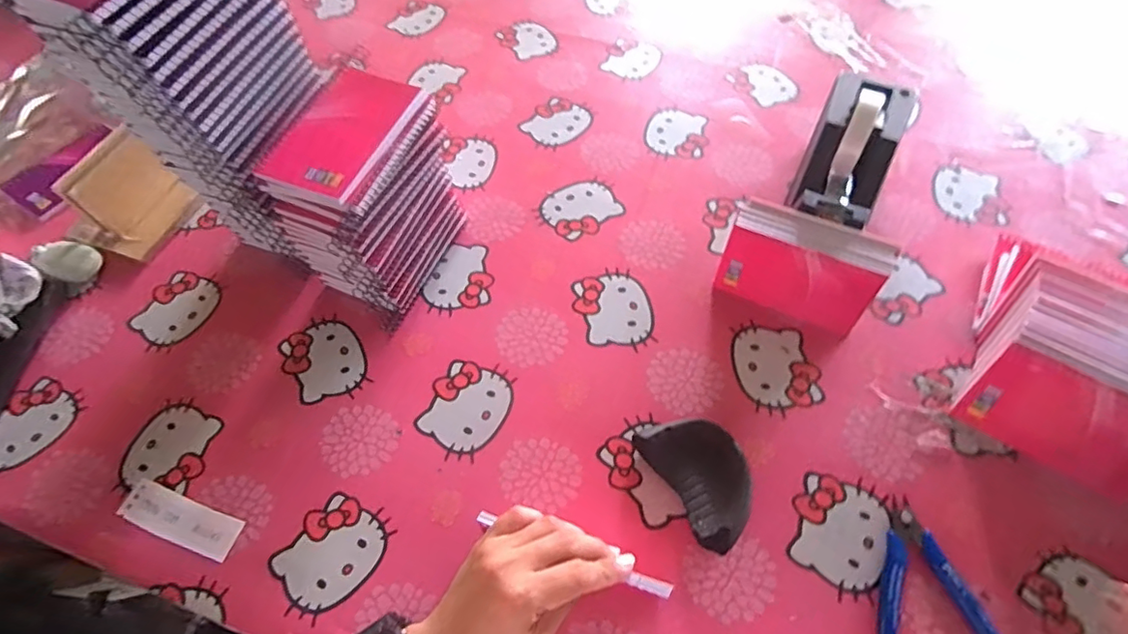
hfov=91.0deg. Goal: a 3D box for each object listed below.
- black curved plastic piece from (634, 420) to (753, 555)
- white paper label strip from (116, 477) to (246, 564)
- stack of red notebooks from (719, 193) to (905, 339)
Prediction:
[{"bbox_3d":[0.111,0.127,0.439,0.064,0.032,0.100,-29,63,-13],"label":"black curved plastic piece"},{"bbox_3d":[-0.314,0.166,0.454,0.104,0.004,0.032,18,59,9],"label":"white paper label strip"},{"bbox_3d":[0.212,-0.043,0.500,0.129,0.092,0.025,25,42,15],"label":"stack of red notebooks"}]

